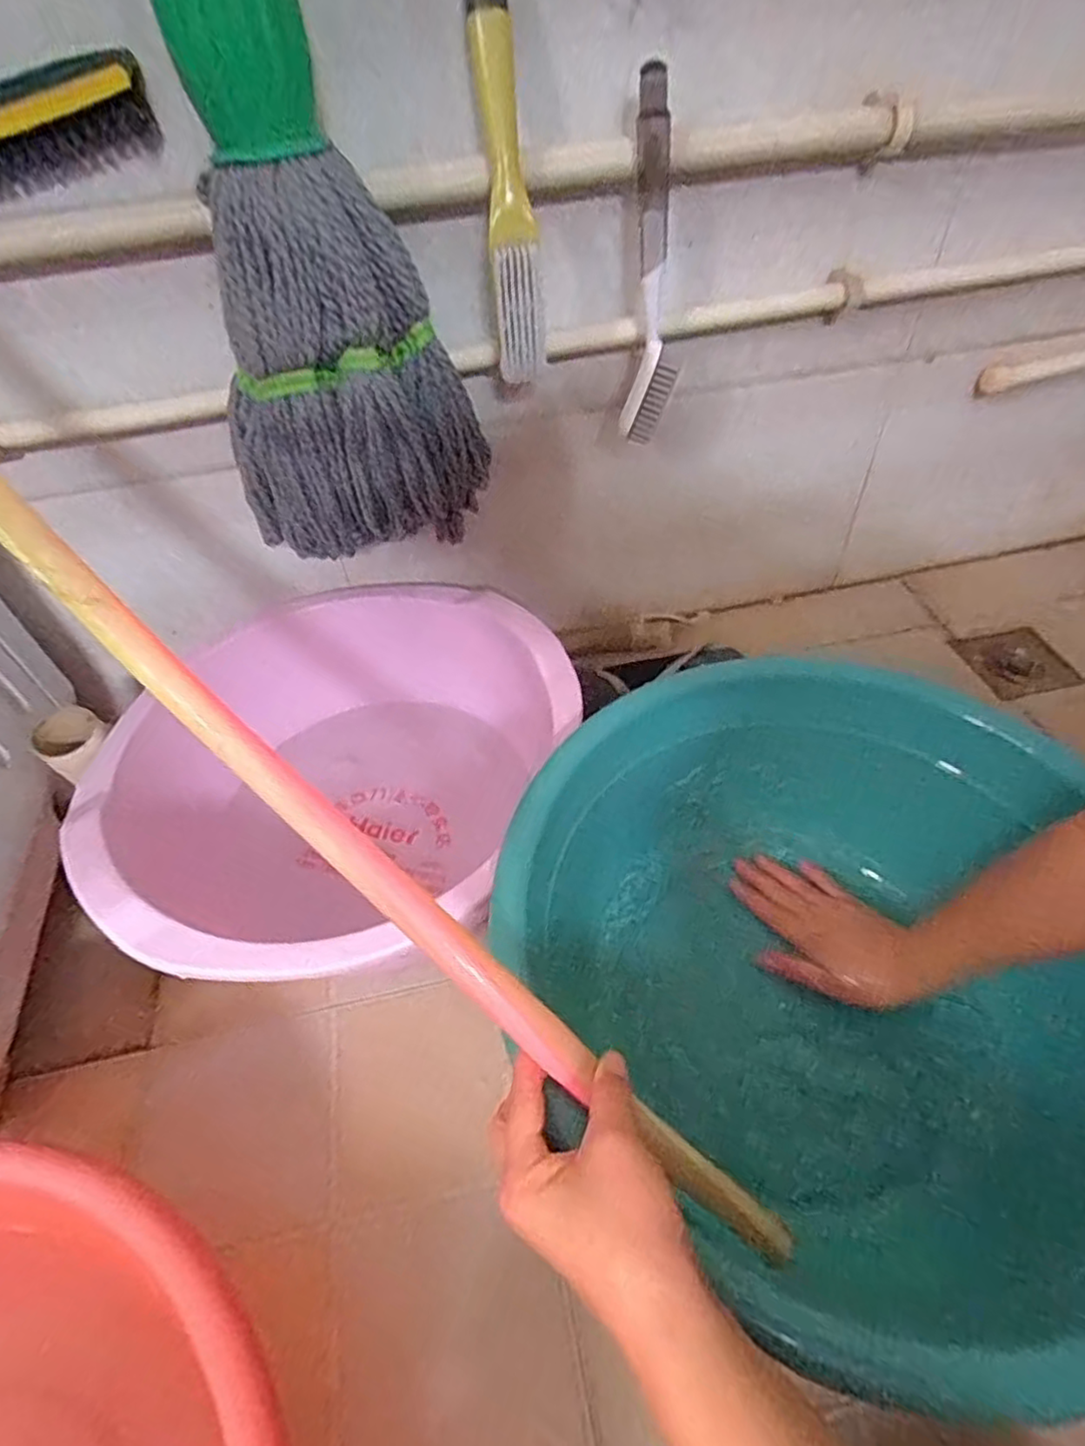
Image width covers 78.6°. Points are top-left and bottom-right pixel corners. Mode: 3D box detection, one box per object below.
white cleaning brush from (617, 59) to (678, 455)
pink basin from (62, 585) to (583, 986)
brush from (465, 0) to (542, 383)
[{"bbox_3d":[0.089,-0.341,0.515,0.047,0.234,0.035,6,50,9],"label":"white cleaning brush"},{"bbox_3d":[-0.188,0.047,0.598,0.349,0.174,0.383,-2,49,2],"label":"pink basin"},{"bbox_3d":[-0.023,-0.359,0.452,0.032,0.221,0.041,-7,29,-2],"label":"brush"}]

